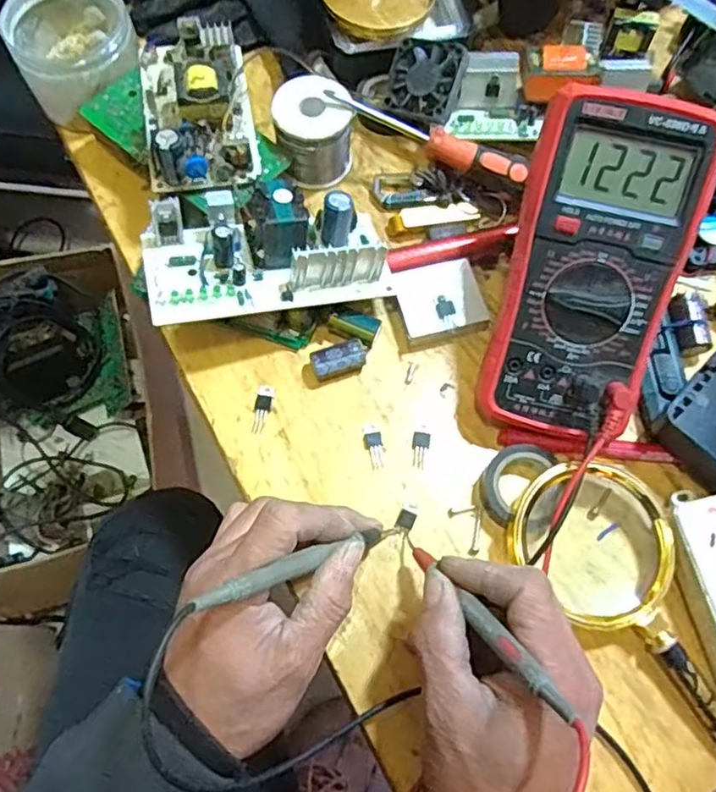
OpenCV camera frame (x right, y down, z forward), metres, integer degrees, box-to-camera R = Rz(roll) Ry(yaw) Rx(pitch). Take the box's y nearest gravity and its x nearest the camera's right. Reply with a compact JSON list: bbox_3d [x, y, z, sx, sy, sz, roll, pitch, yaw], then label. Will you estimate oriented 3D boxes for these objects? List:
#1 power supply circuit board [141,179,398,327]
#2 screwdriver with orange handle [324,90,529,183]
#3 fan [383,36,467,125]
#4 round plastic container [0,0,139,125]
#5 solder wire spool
[{"bbox_3d":[-0.055,-0.090,0.398,0.146,0.044,0.075,-12,70,-7],"label":"power supply circuit board"},{"bbox_3d":[0.045,-0.170,0.438,0.140,0.016,0.015,21,69,6],"label":"screwdriver with orange handle"},{"bbox_3d":[0.046,-0.219,0.457,0.050,0.008,0.052,24,103,22],"label":"fan"},{"bbox_3d":[-0.201,-0.249,0.468,0.081,0.053,0.088,-26,72,-12],"label":"round plastic container"},{"bbox_3d":[-0.030,-0.181,0.452,0.050,0.058,0.045,-2,69,-3],"label":"solder wire spool"}]

